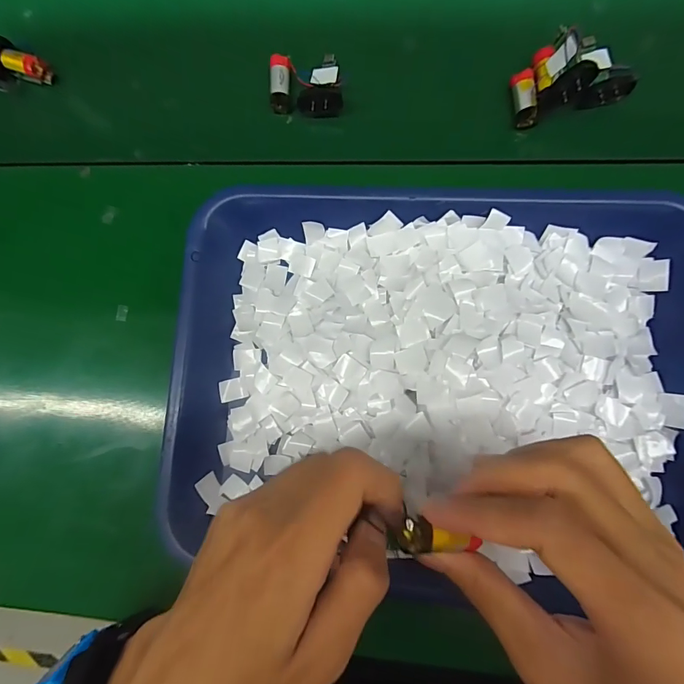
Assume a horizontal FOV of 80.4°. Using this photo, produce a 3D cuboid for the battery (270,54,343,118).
[{"bbox_3d":[-0.027,-0.196,0.307,0.053,0.019,0.053,-3,86,6],"label":"battery"}]

